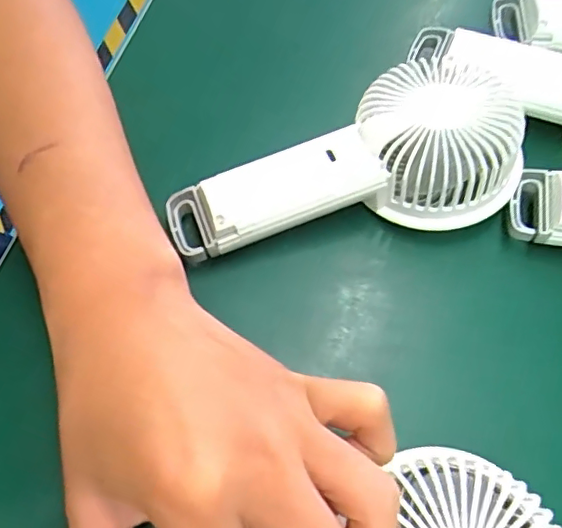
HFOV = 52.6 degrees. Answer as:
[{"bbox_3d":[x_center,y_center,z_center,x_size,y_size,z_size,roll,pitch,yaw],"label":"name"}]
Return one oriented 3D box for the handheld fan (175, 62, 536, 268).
[{"bbox_3d":[0.039,-0.051,0.279,0.191,0.034,0.077,-17,66,-8],"label":"handheld fan"}]

